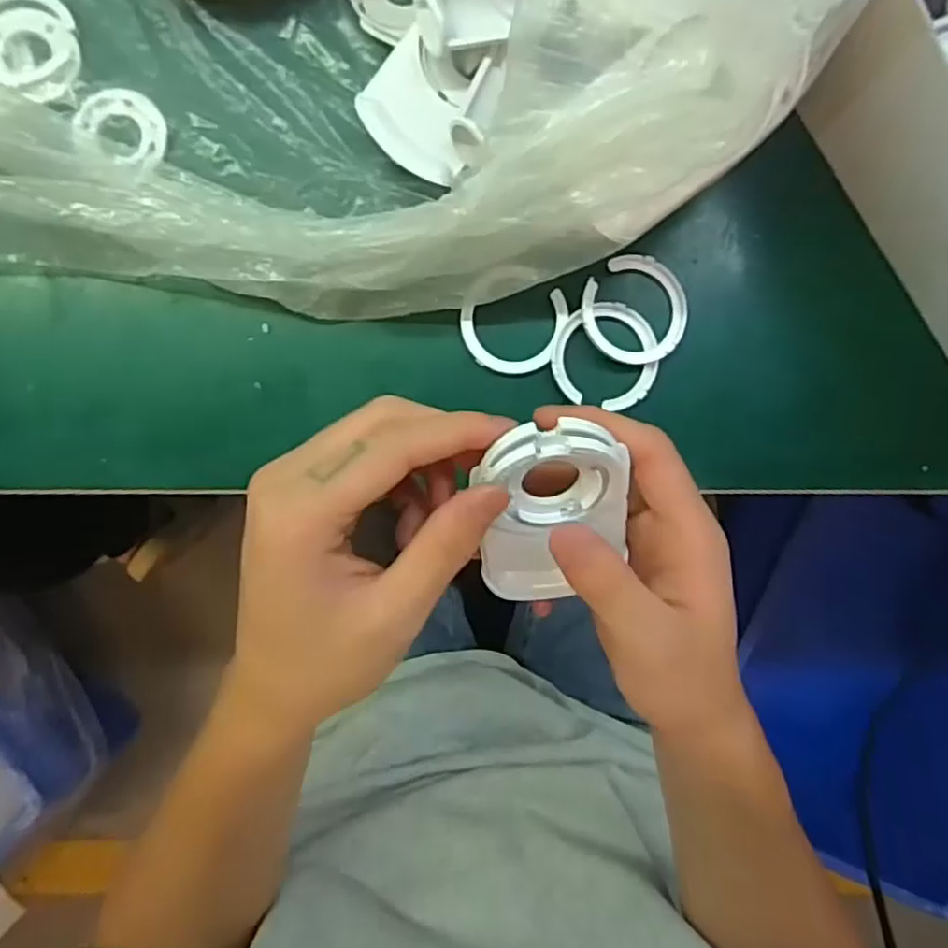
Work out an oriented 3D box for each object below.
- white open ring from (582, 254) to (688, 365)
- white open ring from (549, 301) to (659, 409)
[{"bbox_3d":[0.076,-0.078,0.319,0.050,0.008,0.050,0,92,2],"label":"white open ring"},{"bbox_3d":[0.063,-0.057,0.321,0.050,0.006,0.049,5,93,1],"label":"white open ring"}]

